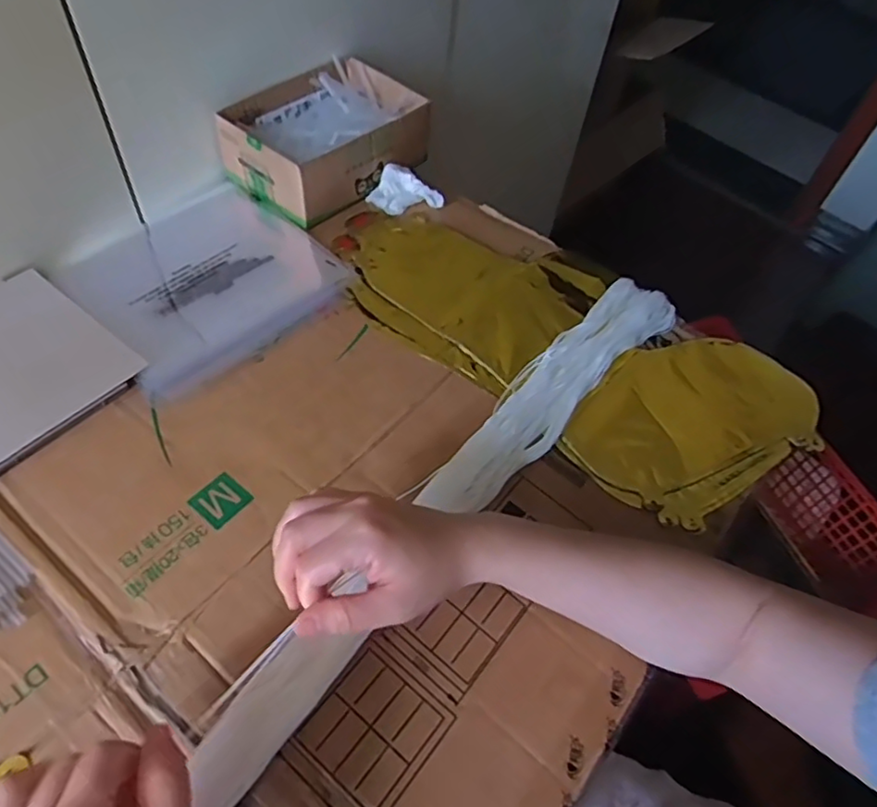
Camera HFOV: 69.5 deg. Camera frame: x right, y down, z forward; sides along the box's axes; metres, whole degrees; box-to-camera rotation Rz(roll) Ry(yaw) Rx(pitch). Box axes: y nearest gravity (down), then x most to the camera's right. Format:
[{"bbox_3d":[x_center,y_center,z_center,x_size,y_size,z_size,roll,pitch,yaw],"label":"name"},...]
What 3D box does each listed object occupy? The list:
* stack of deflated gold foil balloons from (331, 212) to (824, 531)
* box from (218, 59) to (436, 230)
[{"bbox_3d":[0.106,-0.063,0.569,0.453,0.043,0.215,33,58,16],"label":"stack of deflated gold foil balloons"},{"bbox_3d":[-0.112,-0.273,0.651,0.129,0.067,0.187,39,60,20],"label":"box"}]

